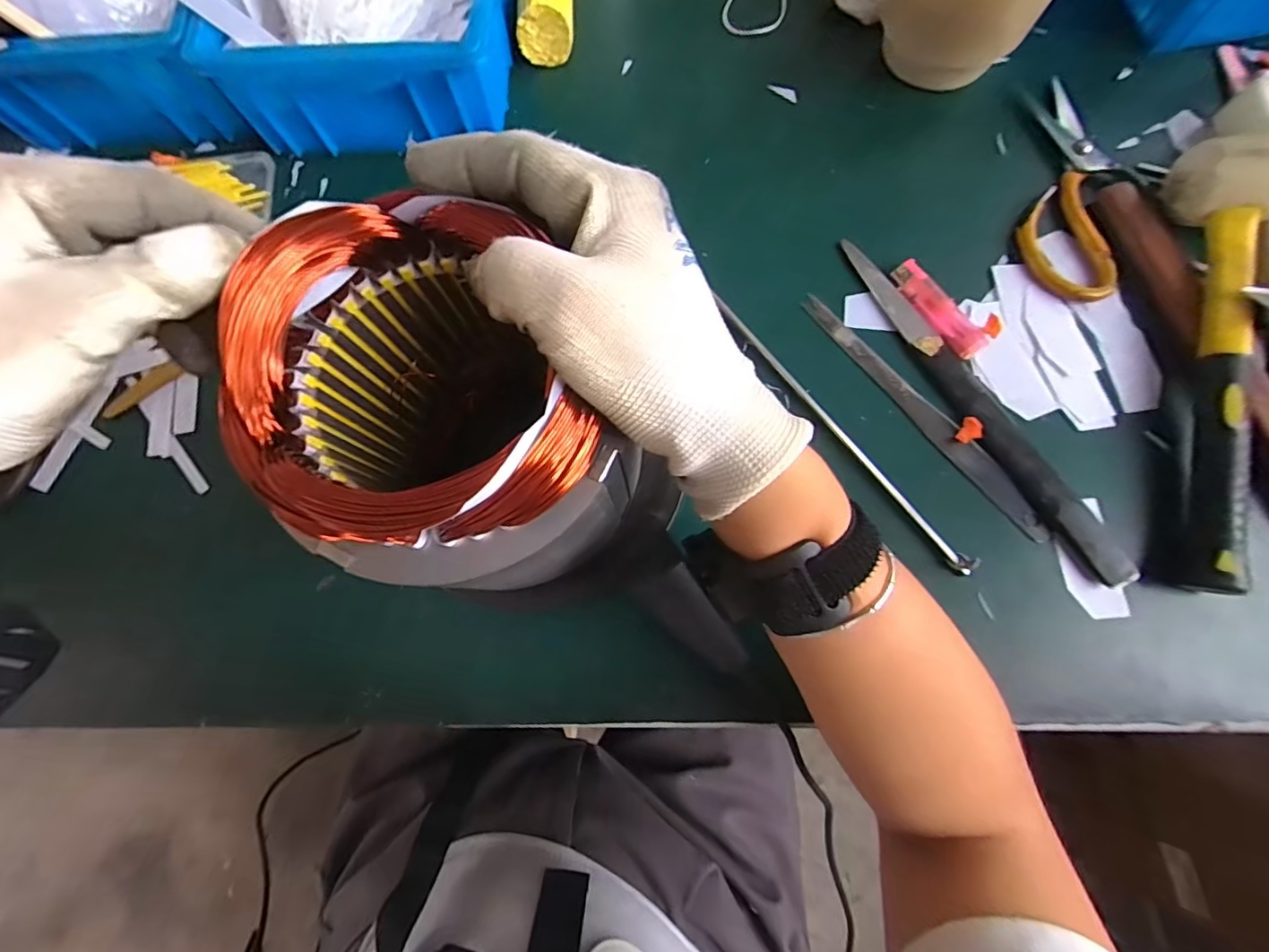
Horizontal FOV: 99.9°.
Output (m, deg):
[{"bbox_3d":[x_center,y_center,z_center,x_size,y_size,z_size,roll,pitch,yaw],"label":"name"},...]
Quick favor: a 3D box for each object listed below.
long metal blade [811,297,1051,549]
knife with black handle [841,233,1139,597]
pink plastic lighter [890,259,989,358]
[{"bbox_3d":[0.185,-0.044,0.346,0.022,0.008,0.206,-36,76,-6],"label":"long metal blade"},{"bbox_3d":[0.218,-0.051,0.338,0.030,0.012,0.260,-31,76,-5],"label":"knife with black handle"},{"bbox_3d":[0.203,-0.112,0.354,0.023,0.009,0.076,-33,76,-5],"label":"pink plastic lighter"}]

